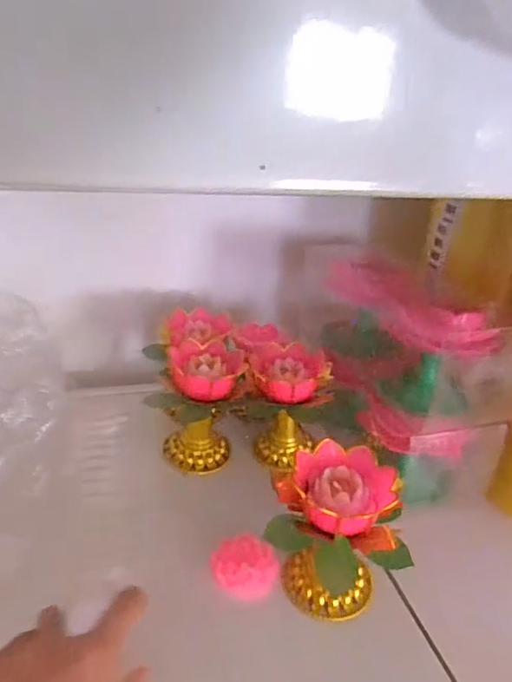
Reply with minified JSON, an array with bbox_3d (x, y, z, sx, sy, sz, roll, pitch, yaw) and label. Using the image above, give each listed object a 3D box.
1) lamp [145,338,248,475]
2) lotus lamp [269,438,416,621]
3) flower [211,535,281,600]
[{"bbox_3d":[-0.051,0.060,0.507,0.082,0.098,0.074,6,28,1],"label":"lamp"},{"bbox_3d":[0.054,0.134,0.379,0.091,0.100,0.075,6,28,0],"label":"lotus lamp"},{"bbox_3d":[-0.008,0.168,0.402,0.049,0.023,0.037,1,28,-9],"label":"flower"}]

